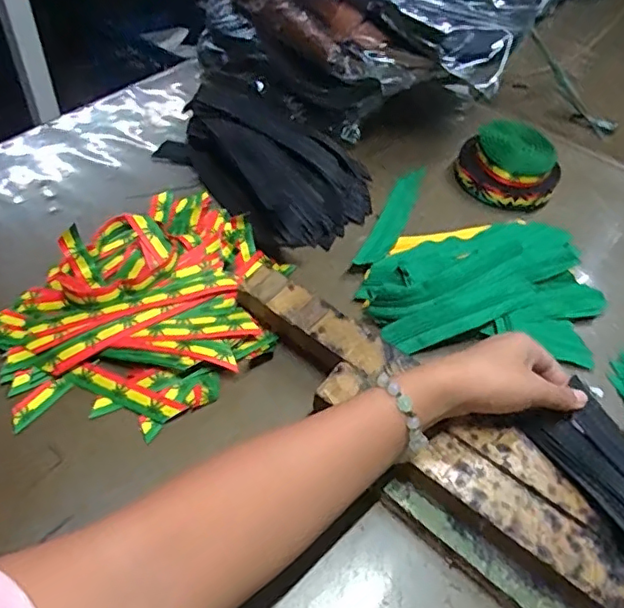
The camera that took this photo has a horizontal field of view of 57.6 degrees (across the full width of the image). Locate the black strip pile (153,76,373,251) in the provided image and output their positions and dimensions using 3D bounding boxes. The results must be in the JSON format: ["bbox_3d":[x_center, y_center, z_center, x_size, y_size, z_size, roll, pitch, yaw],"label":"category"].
[{"bbox_3d":[-0.056,-0.161,0.630,0.260,0.035,0.163,34,54,21],"label":"black strip pile"}]

